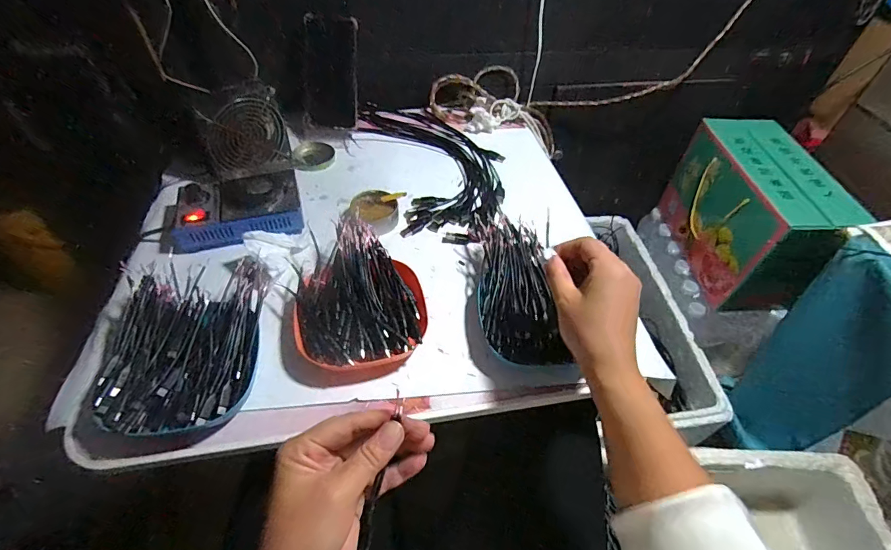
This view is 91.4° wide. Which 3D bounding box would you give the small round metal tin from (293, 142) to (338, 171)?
[{"bbox_3d":[-0.209,-0.188,0.695,0.067,0.011,0.065,1,50,-2],"label":"small round metal tin"}]

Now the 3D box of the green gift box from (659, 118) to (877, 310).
[{"bbox_3d":[0.616,-0.128,0.899,0.158,0.239,0.326,-4,51,-6],"label":"green gift box"}]

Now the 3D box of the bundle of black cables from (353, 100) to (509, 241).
[{"bbox_3d":[-0.011,-0.180,0.702,0.188,0.019,0.359,-14,52,-14],"label":"bundle of black cables"}]

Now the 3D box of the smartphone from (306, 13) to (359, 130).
[{"bbox_3d":[-0.186,-0.328,0.710,0.080,0.160,0.015,4,17,-6],"label":"smartphone"}]

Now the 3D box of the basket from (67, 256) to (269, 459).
[{"bbox_3d":[-0.258,0.076,0.434,0.145,0.051,0.192,6,50,2],"label":"basket"}]

